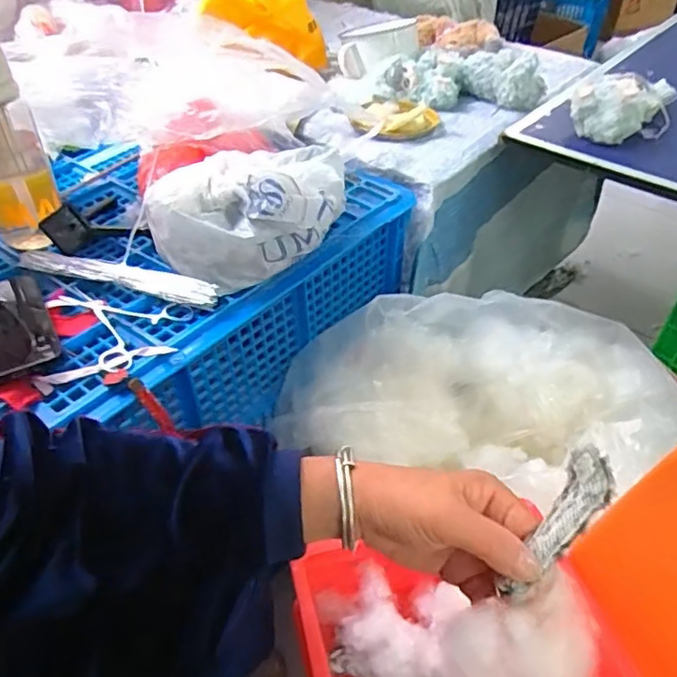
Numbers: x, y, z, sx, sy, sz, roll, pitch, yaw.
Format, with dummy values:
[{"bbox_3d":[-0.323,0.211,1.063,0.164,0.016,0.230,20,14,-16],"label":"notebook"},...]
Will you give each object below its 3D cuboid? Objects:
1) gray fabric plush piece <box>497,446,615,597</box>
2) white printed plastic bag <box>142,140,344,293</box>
[{"bbox_3d":[0.128,0.106,0.335,0.027,0.007,0.098,31,71,29],"label":"gray fabric plush piece"},{"bbox_3d":[-0.084,-0.143,0.654,0.234,0.096,0.111,-23,47,-24],"label":"white printed plastic bag"}]

